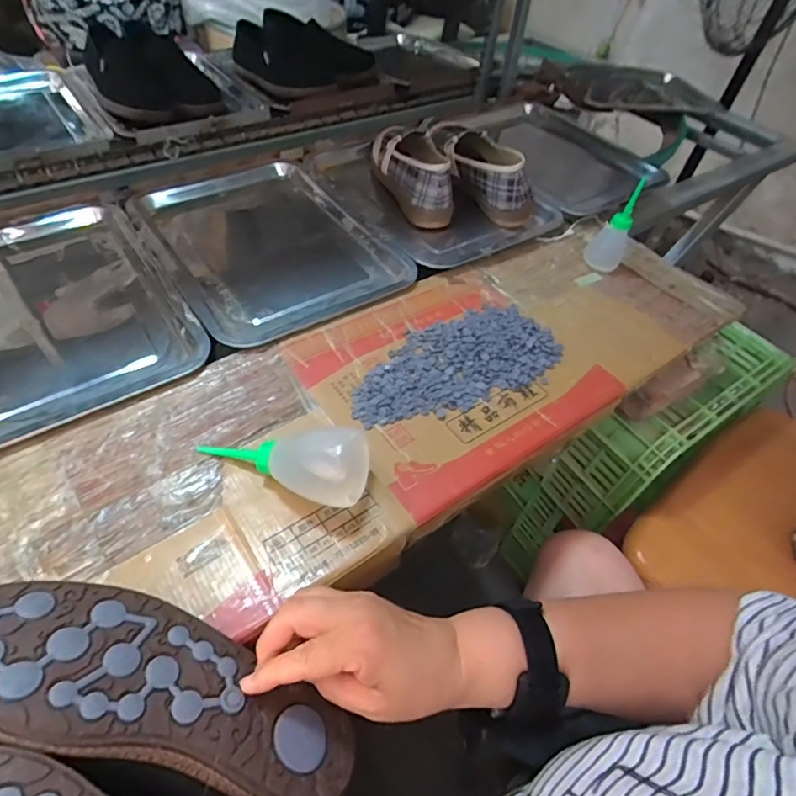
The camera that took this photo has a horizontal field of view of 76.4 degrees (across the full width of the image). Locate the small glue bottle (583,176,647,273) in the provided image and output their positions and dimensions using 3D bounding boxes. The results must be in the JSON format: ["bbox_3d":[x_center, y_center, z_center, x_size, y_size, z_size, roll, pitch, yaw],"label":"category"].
[{"bbox_3d":[0.297,-0.237,0.682,0.051,0.117,0.047,23,52,13],"label":"small glue bottle"}]

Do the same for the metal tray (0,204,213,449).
[{"bbox_3d":[-0.390,-0.095,0.553,0.261,0.026,0.349,-26,57,-25],"label":"metal tray"}]

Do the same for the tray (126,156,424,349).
[{"bbox_3d":[-0.173,-0.204,0.668,0.263,0.030,0.351,-27,57,-25],"label":"tray"}]

